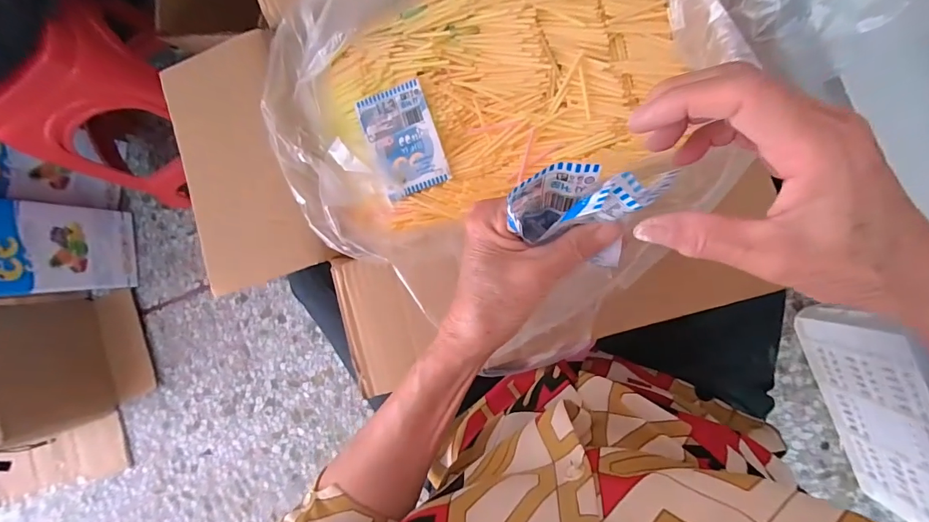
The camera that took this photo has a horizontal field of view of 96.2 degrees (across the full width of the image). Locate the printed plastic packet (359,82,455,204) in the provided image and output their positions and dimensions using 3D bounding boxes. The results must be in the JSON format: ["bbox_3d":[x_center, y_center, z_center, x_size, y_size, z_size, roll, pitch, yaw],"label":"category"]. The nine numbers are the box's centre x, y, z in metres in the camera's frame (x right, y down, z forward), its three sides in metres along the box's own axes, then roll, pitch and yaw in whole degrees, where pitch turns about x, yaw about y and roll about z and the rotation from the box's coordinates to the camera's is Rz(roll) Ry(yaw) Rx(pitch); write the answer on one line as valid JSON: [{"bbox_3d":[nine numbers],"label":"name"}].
[{"bbox_3d":[-0.060,-0.120,0.414,0.065,0.013,0.103,-20,86,9],"label":"printed plastic packet"}]

